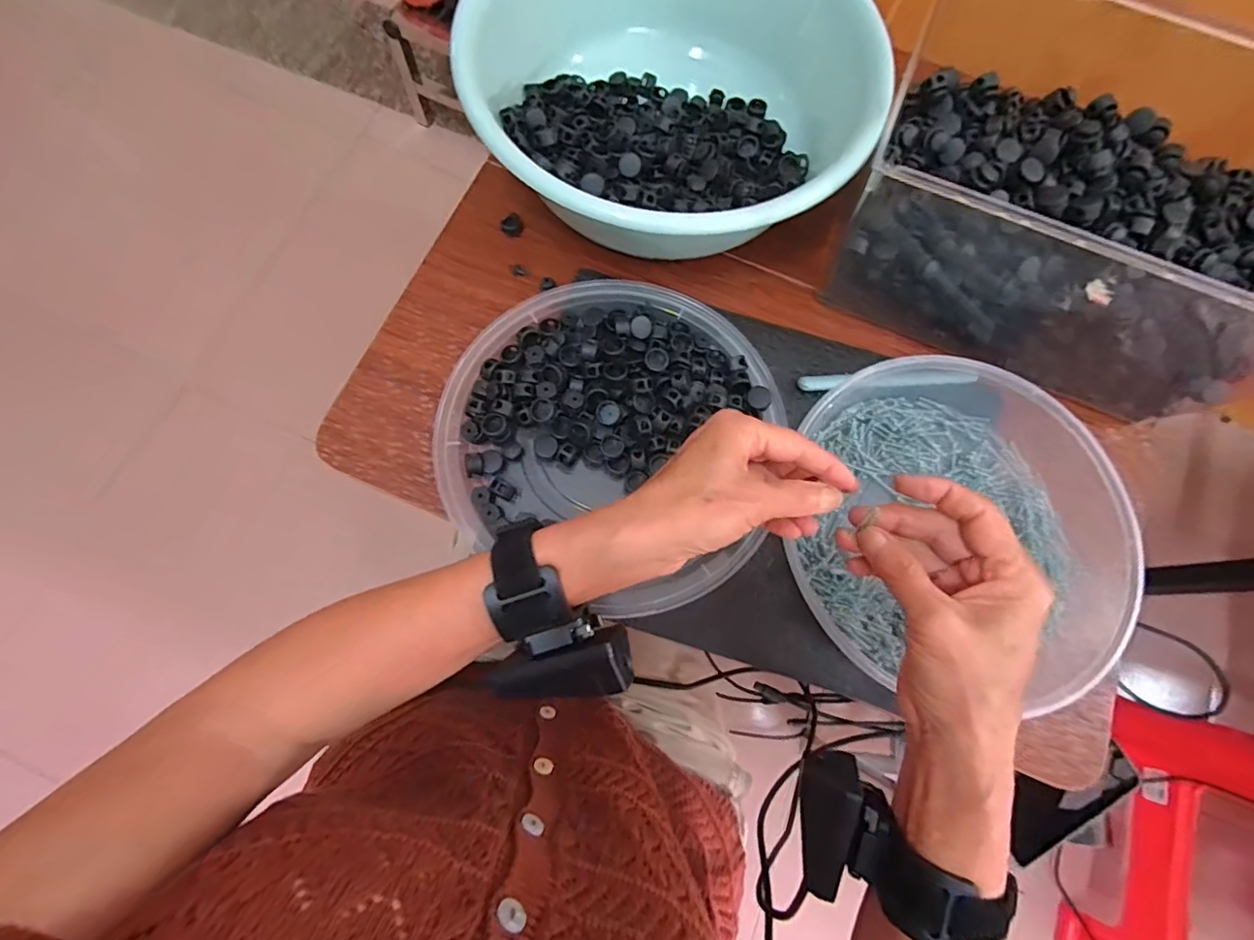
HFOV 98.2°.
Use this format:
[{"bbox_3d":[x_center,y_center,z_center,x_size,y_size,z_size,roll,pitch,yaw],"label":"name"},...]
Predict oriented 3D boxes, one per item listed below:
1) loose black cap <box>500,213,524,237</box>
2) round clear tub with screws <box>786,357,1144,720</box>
[{"bbox_3d":[-0.092,-0.197,0.438,0.016,0.007,0.017,0,75,-2],"label":"loose black cap"},{"bbox_3d":[0.219,0.032,0.364,0.203,0.043,0.216,2,75,-1],"label":"round clear tub with screws"}]

